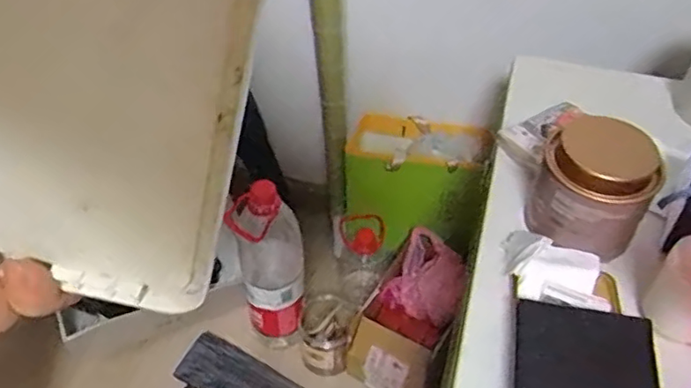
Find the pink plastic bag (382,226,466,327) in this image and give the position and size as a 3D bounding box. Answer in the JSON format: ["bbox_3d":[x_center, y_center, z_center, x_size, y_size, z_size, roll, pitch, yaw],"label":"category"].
[{"bbox_3d":[0.120,0.120,0.873,0.102,0.057,0.118,20,51,19],"label":"pink plastic bag"}]

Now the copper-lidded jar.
[{"bbox_3d":[0.200,-0.012,0.485,0.084,0.082,0.083,-1,47,1],"label":"copper-lidded jar"}]

